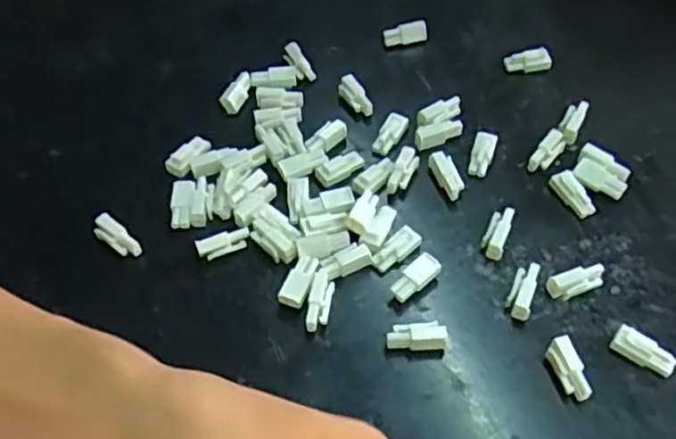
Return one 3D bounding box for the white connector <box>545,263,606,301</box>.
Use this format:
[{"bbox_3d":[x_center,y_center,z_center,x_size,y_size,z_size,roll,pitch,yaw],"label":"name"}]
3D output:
[{"bbox_3d":[0.107,0.028,0.304,0.027,0.011,0.009,-14,54,-9],"label":"white connector"}]

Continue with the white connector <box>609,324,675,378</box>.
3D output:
[{"bbox_3d":[0.127,0.055,0.285,0.025,0.010,0.010,31,59,22],"label":"white connector"}]

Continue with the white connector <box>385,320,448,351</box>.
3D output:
[{"bbox_3d":[0.034,0.050,0.290,0.025,0.012,0.009,2,53,3],"label":"white connector"}]

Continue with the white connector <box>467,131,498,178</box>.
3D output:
[{"bbox_3d":[0.074,-0.034,0.351,0.011,0.006,0.025,18,69,14],"label":"white connector"}]

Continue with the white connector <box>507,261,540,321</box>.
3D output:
[{"bbox_3d":[0.082,0.032,0.303,0.010,0.010,0.025,15,55,12],"label":"white connector"}]

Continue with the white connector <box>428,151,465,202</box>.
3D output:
[{"bbox_3d":[0.055,-0.022,0.342,0.012,0.011,0.026,-13,54,-8],"label":"white connector"}]

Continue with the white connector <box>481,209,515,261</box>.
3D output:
[{"bbox_3d":[0.075,0.006,0.322,0.010,0.011,0.026,18,55,15],"label":"white connector"}]

